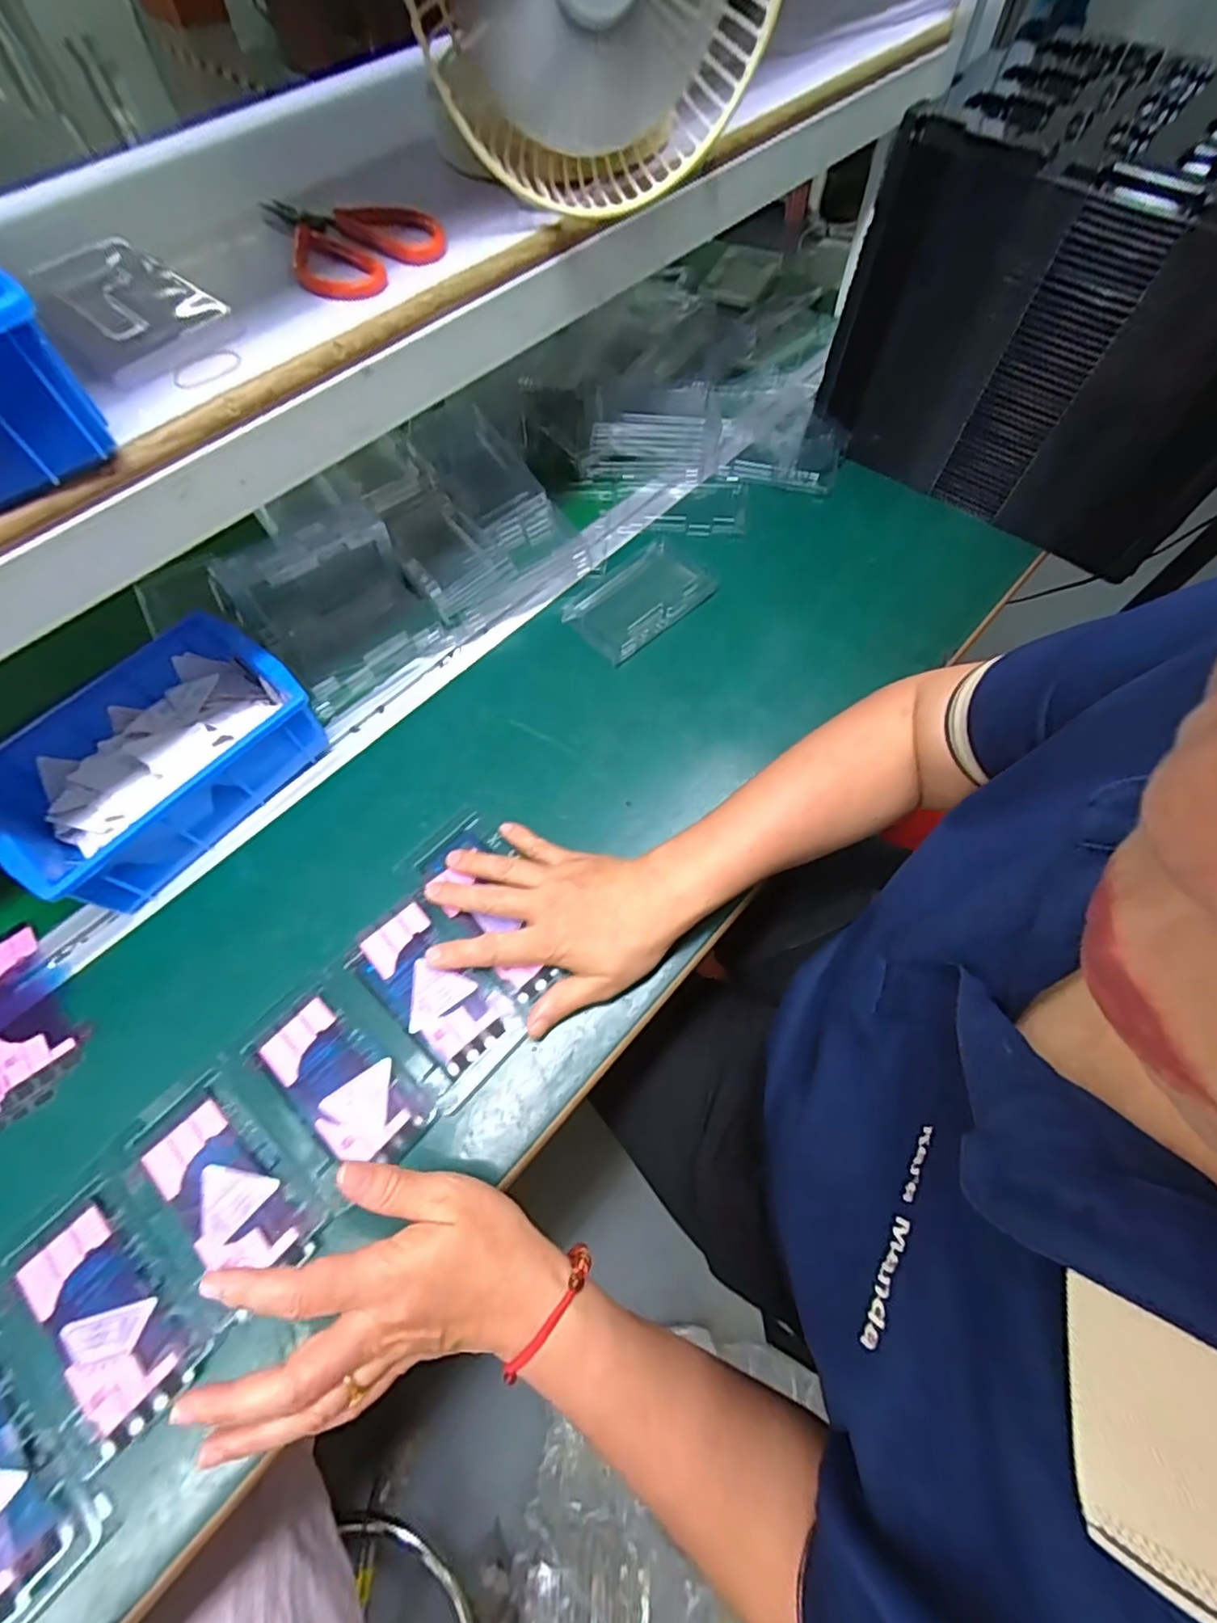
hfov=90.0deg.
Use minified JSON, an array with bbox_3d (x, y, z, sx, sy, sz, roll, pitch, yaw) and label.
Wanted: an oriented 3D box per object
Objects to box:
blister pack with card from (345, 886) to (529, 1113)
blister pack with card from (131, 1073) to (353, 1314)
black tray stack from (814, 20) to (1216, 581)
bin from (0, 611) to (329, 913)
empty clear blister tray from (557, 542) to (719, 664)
[{"bbox_3d":[-0.112,0.117,0.395,0.068,0.006,0.122,-38,72,-17],"label":"blister pack with card"},{"bbox_3d":[-0.221,0.216,0.351,0.121,0.008,0.070,36,69,14],"label":"blister pack with card"},{"bbox_3d":[0.389,-0.419,0.530,0.338,0.242,0.201,35,69,13],"label":"black tray stack"},{"bbox_3d":[-0.327,-0.040,0.441,0.136,0.060,0.200,36,69,13],"label":"bin"},{"bbox_3d":[0.026,-0.189,0.540,0.125,0.011,0.081,-39,72,-17],"label":"empty clear blister tray"}]

